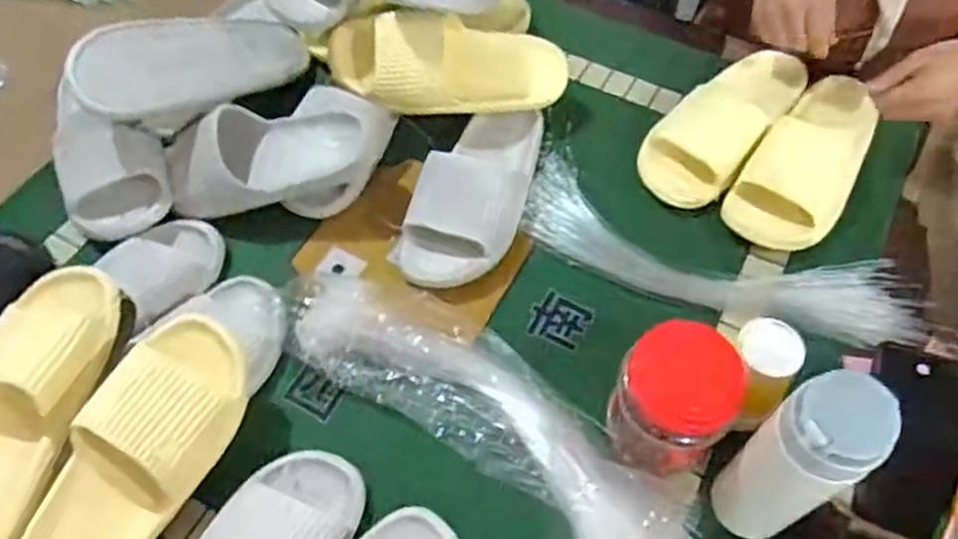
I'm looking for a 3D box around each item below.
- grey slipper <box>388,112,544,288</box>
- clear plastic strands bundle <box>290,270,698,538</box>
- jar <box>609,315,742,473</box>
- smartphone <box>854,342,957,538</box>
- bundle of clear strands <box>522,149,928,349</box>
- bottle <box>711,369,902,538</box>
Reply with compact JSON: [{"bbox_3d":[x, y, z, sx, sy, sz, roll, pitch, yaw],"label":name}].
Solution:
[{"bbox_3d":[0.001,-0.096,0.789,0.114,0.057,0.261,21,61,15],"label":"grey slipper"},{"bbox_3d":[0.001,0.133,0.649,0.439,0.060,0.132,37,66,22],"label":"clear plastic strands bundle"},{"bbox_3d":[0.156,0.110,0.590,0.088,0.128,0.081,-1,58,1],"label":"jar"},{"bbox_3d":[0.370,0.146,0.612,0.071,0.009,0.154,8,85,31],"label":"smartphone"},{"bbox_3d":[0.247,-0.012,0.762,0.413,0.030,0.124,18,60,13],"label":"bundle of clear strands"},{"bbox_3d":[0.225,0.143,0.524,0.061,0.218,0.061,-1,58,1],"label":"bottle"}]

